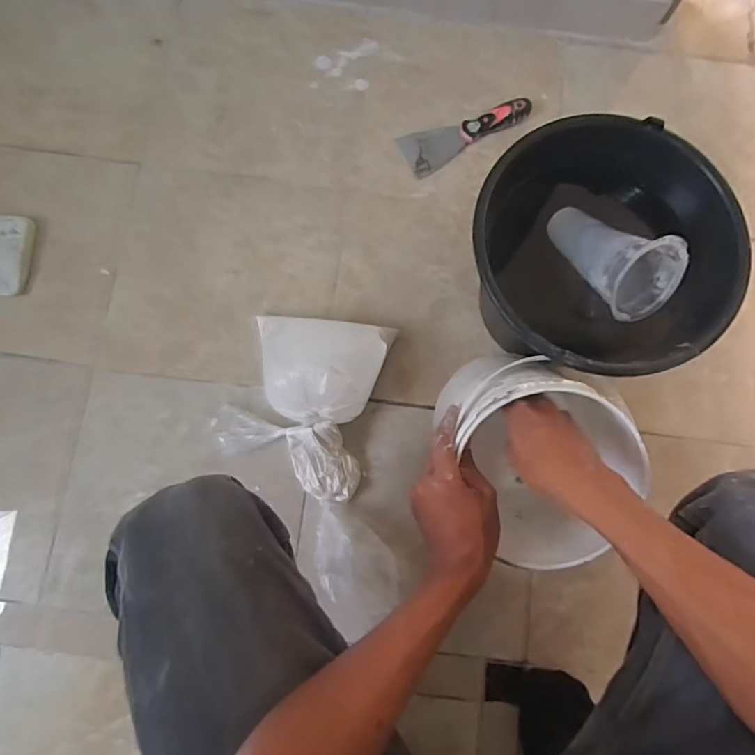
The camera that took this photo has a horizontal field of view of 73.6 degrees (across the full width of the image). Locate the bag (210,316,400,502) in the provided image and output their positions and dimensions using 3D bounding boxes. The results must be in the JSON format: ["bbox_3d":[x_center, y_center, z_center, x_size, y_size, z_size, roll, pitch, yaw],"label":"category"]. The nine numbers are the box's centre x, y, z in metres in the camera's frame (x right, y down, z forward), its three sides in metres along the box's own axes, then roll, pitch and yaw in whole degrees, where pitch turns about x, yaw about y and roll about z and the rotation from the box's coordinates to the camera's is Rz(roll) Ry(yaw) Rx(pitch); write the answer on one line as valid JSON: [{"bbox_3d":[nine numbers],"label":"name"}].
[{"bbox_3d":[-0.086,0.016,0.616,0.195,0.099,0.224,23,81,3],"label":"bag"}]

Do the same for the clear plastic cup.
[{"bbox_3d":[0.267,-0.145,0.580,0.082,0.092,0.148,13,33,-34],"label":"clear plastic cup"}]

